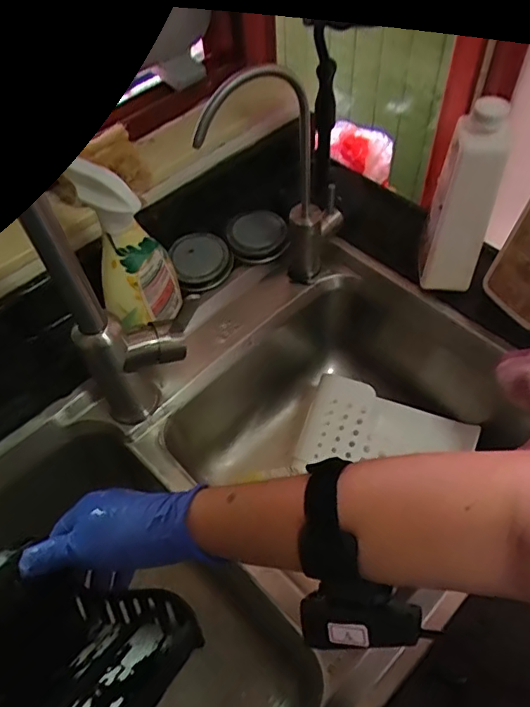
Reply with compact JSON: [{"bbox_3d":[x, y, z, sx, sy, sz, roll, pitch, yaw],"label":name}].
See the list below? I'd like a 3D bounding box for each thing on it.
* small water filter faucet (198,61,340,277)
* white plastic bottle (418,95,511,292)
[{"bbox_3d":[0.021,-0.170,0.557,0.043,0.276,0.180,33,63,24],"label":"small water filter faucet"},{"bbox_3d":[0.210,-0.165,0.568,0.061,0.210,0.070,14,57,13],"label":"white plastic bottle"}]

